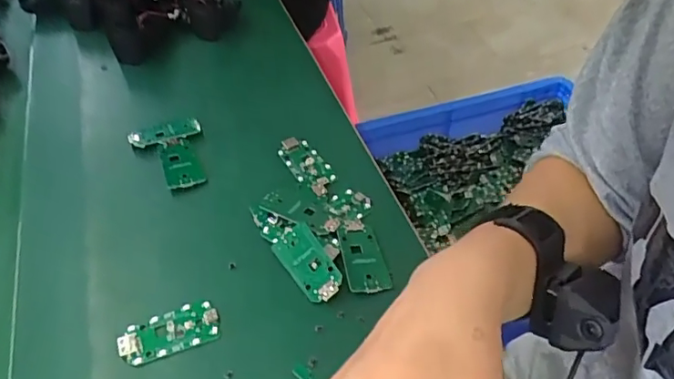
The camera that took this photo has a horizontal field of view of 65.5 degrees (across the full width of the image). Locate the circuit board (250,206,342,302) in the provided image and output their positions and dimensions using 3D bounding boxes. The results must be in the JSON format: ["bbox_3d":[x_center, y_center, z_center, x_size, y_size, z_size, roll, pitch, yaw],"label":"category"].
[{"bbox_3d":[-0.032,0.043,0.396,0.030,0.004,0.099,-40,56,-6],"label":"circuit board"}]

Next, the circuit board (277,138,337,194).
[{"bbox_3d":[-0.025,-0.022,0.461,0.030,0.008,0.070,-27,53,-20],"label":"circuit board"}]

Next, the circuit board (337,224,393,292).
[{"bbox_3d":[0.019,0.050,0.395,0.031,0.007,0.058,-9,49,-6],"label":"circuit board"}]

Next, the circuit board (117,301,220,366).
[{"bbox_3d":[-0.113,0.096,0.353,0.064,0.004,0.032,-19,51,-14],"label":"circuit board"}]

